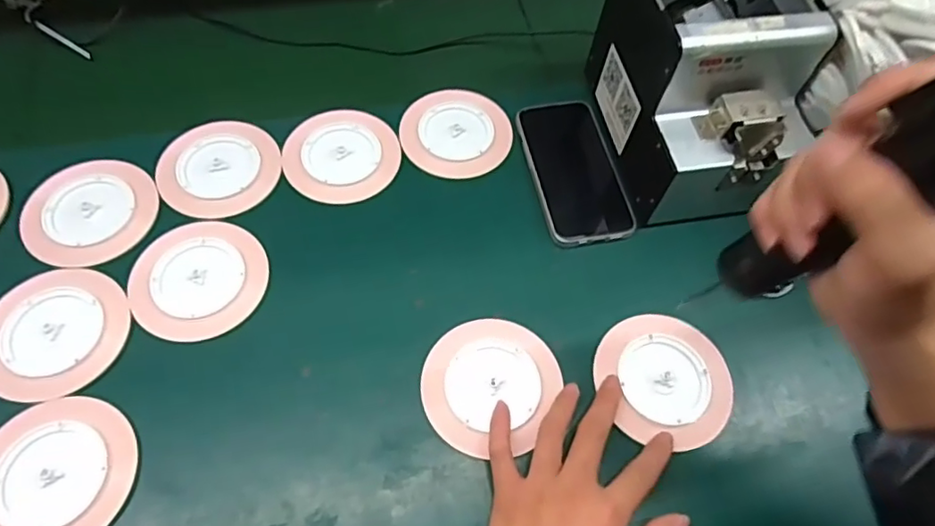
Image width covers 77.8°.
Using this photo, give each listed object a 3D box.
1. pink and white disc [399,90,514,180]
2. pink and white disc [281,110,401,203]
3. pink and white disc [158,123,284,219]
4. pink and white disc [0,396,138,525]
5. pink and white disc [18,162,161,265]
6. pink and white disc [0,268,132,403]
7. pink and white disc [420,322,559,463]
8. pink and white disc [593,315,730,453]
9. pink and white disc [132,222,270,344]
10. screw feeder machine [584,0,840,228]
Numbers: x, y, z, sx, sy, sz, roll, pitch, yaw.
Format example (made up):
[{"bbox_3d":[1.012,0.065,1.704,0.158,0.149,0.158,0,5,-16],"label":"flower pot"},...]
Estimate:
[{"bbox_3d":[-0.010,-0.119,0.531,0.098,0.009,0.095,2,60,-3],"label":"pink and white disc"},{"bbox_3d":[-0.112,-0.097,0.512,0.098,0.011,0.091,2,60,-3],"label":"pink and white disc"},{"bbox_3d":[-0.214,-0.083,0.499,0.096,0.005,0.098,2,60,-3],"label":"pink and white disc"},{"bbox_3d":[-0.272,0.136,0.375,0.101,0.004,0.097,2,60,-3],"label":"pink and white disc"},{"bbox_3d":[-0.306,-0.043,0.469,0.094,0.007,0.097,2,60,-3],"label":"pink and white disc"},{"bbox_3d":[-0.301,0.049,0.420,0.096,0.005,0.097,2,60,-3],"label":"pink and white disc"},{"bbox_3d":[0.015,0.086,0.421,0.092,0.008,0.099,26,62,11],"label":"pink and white disc"},{"bbox_3d":[0.146,0.086,0.429,0.093,0.008,0.098,2,60,-3],"label":"pink and white disc"},{"bbox_3d":[-0.208,0.011,0.449,0.098,0.005,0.097,2,60,-3],"label":"pink and white disc"},{"bbox_3d":[0.199,-0.145,0.477,0.131,0.147,0.179,-8,61,-8],"label":"screw feeder machine"}]

